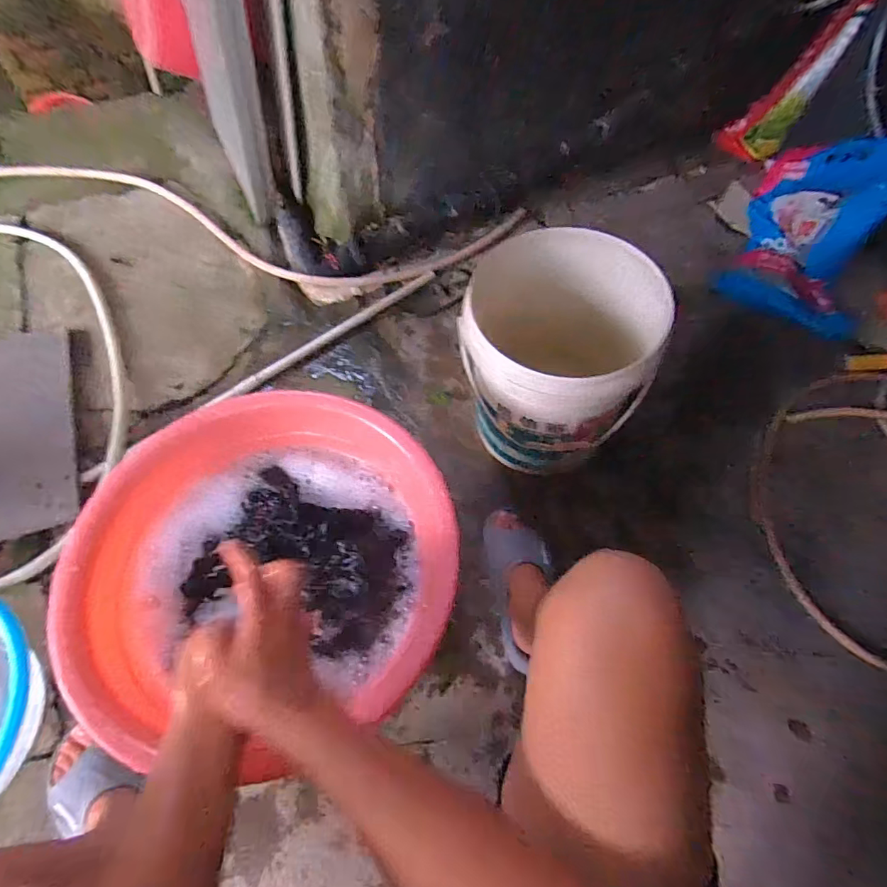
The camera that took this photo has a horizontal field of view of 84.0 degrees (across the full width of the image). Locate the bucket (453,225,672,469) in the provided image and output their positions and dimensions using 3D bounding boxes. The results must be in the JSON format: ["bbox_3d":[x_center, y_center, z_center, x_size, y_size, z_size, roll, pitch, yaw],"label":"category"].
[{"bbox_3d":[0.182,-0.143,0.874,0.303,0.346,0.273,15,63,4],"label":"bucket"}]

